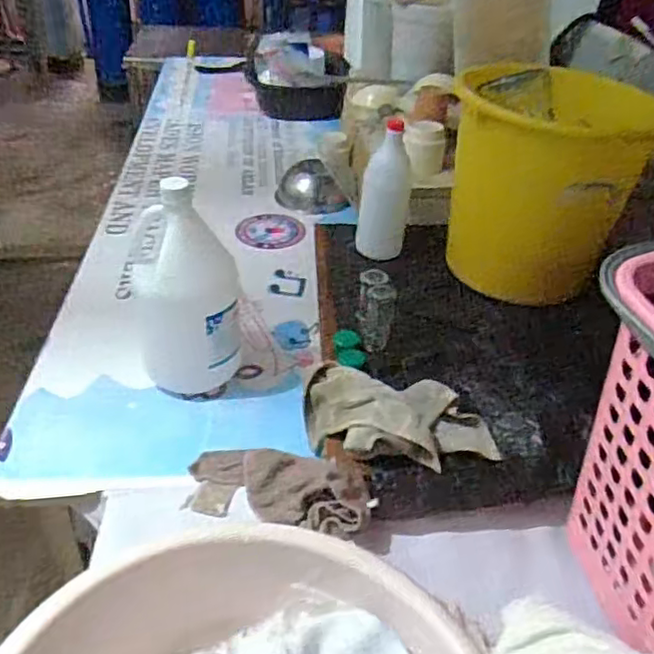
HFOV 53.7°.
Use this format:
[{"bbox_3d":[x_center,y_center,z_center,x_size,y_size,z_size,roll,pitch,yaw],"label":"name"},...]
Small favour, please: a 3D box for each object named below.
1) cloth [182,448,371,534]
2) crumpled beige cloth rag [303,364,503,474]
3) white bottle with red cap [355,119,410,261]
[{"bbox_3d":[-0.062,0.191,0.813,0.238,0.074,0.107,9,38,7],"label":"cloth"},{"bbox_3d":[0.094,0.125,0.846,0.259,0.063,0.140,7,38,4],"label":"crumpled beige cloth rag"},{"bbox_3d":[0.107,-0.233,1.164,0.080,0.244,0.079,-17,42,-25],"label":"white bottle with red cap"}]

